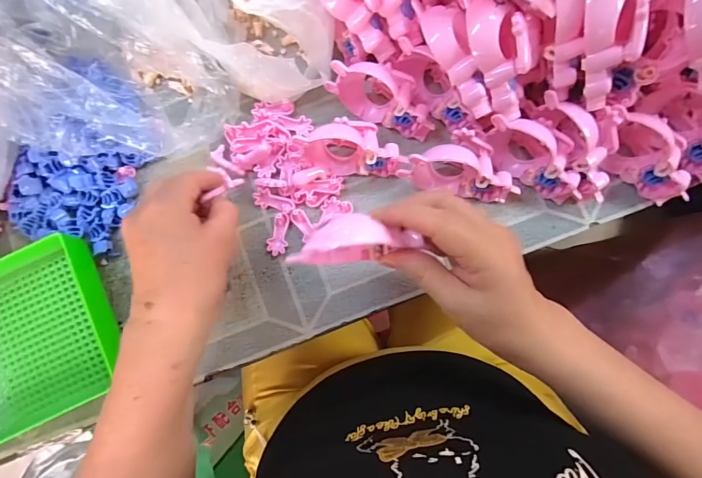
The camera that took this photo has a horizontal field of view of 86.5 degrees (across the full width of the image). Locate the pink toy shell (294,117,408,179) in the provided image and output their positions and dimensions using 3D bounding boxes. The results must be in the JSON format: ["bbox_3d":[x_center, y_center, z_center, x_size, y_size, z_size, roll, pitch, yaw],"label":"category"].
[{"bbox_3d":[0.002,-0.082,0.334,0.089,0.041,0.043,3,83,2],"label":"pink toy shell"}]

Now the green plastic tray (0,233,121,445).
[{"bbox_3d":[-0.329,0.106,0.333,0.240,0.034,0.150,-25,84,0],"label":"green plastic tray"}]

